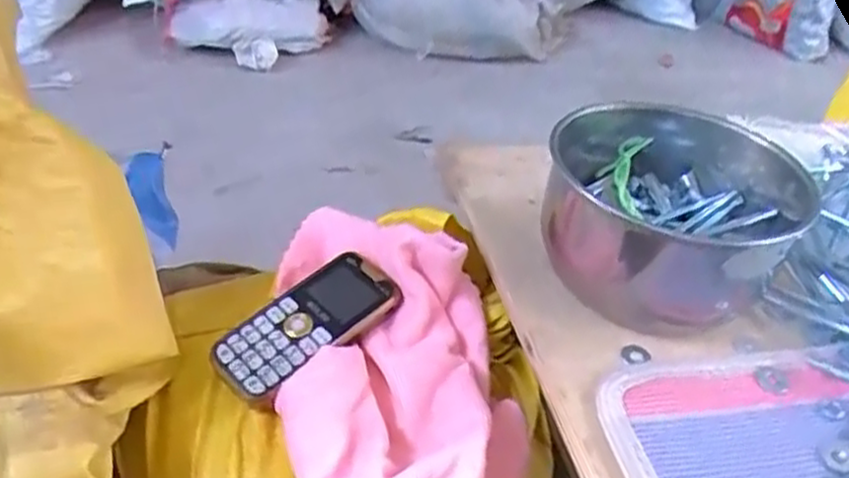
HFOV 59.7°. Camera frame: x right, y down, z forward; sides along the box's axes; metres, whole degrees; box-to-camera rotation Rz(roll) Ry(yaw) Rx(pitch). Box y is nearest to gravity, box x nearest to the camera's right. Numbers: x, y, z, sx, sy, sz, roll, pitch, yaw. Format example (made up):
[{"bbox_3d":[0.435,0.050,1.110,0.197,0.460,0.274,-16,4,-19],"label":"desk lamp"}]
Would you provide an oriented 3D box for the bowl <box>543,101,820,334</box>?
[{"bbox_3d":[0.159,-0.018,0.495,0.154,0.089,0.154,5,37,-4],"label":"bowl"}]

